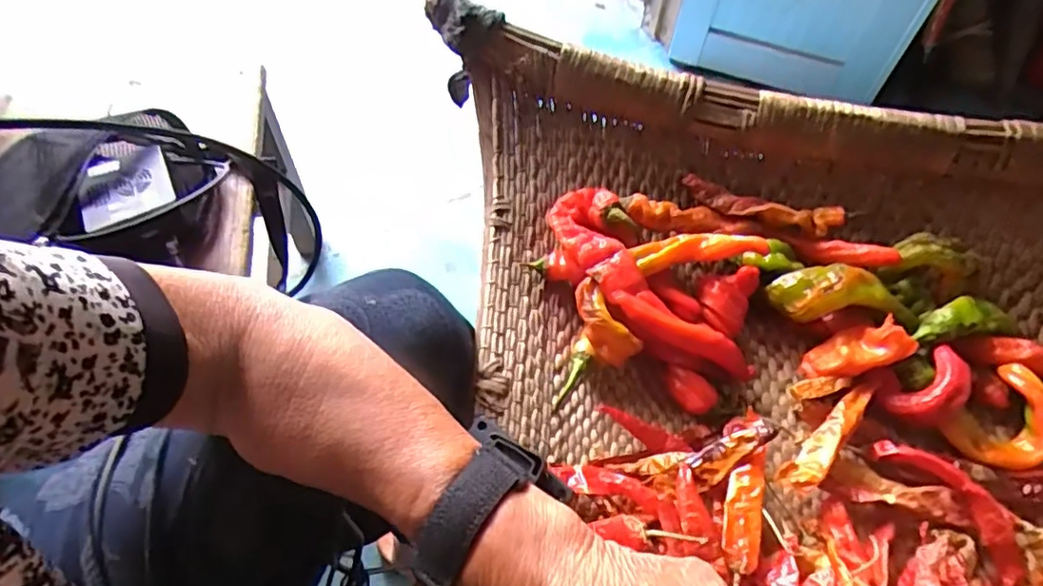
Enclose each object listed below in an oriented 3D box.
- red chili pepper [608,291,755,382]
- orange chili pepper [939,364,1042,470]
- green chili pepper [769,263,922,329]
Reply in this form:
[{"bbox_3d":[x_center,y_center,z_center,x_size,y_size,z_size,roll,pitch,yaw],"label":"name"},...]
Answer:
[{"bbox_3d":[0.107,0.029,0.403,0.107,0.018,0.019,28,59,-2],"label":"red chili pepper"},{"bbox_3d":[0.321,0.087,0.402,0.081,0.025,0.054,-29,63,-20],"label":"orange chili pepper"},{"bbox_3d":[0.225,0.000,0.424,0.099,0.029,0.034,3,57,-1],"label":"green chili pepper"}]

